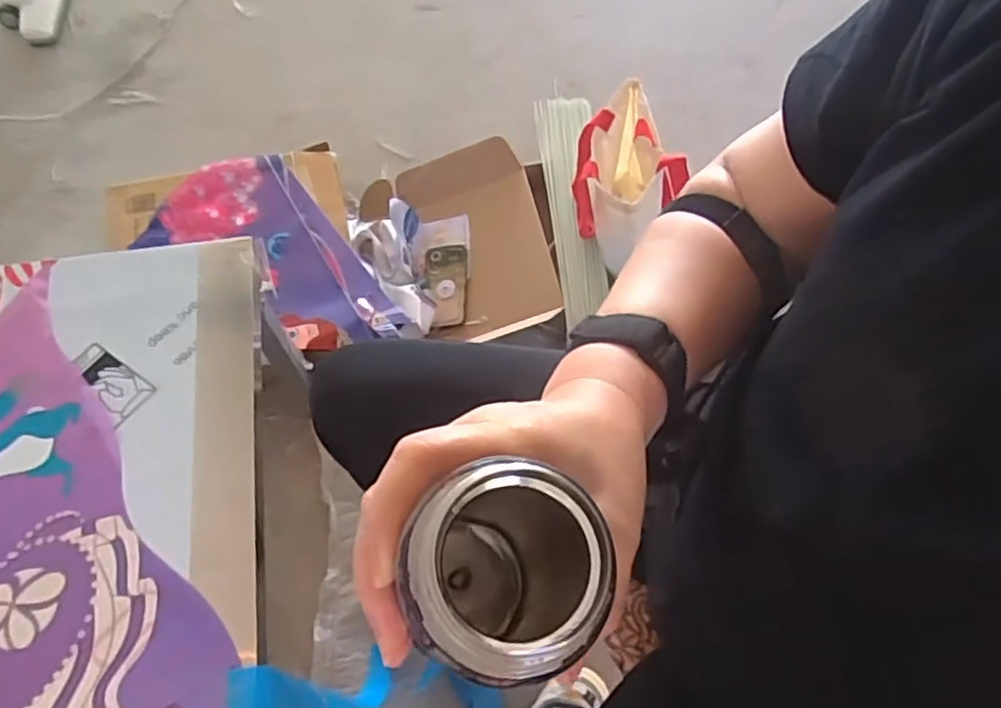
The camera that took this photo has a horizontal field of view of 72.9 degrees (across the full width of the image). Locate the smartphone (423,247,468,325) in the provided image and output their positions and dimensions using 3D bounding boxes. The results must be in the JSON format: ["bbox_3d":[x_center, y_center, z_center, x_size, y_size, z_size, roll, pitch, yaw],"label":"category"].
[{"bbox_3d":[-0.098,-0.128,1.217,0.075,0.016,0.160,-2,64,-3],"label":"smartphone"}]

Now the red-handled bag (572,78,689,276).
[{"bbox_3d":[0.203,-0.276,1.126,0.159,0.246,0.221,-7,64,-6],"label":"red-handled bag"}]

